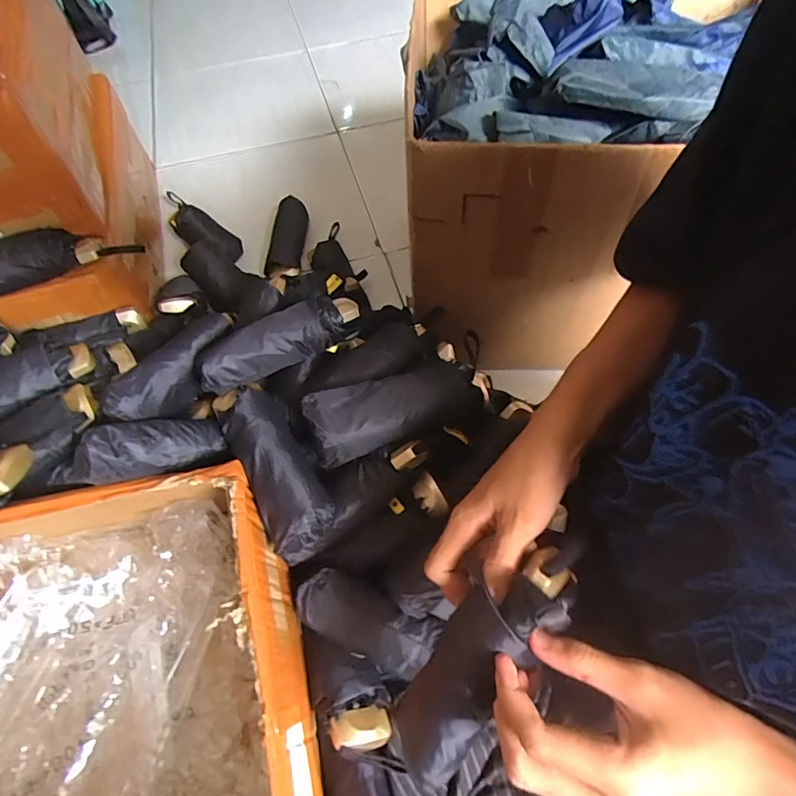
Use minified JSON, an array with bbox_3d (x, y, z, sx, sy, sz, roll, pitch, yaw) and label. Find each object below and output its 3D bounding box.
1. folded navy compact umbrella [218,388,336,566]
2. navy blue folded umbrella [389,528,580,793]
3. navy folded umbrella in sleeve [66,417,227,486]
[{"bbox_3d":[-0.113,0.068,0.451,0.062,0.070,0.153,-27,61,-13],"label":"folded navy compact umbrella"},{"bbox_3d":[0.050,0.158,0.287,0.051,0.029,0.179,37,102,23],"label":"navy blue folded umbrella"},{"bbox_3d":[-0.227,0.047,0.437,0.124,0.046,0.051,-12,52,-42],"label":"navy folded umbrella in sleeve"}]

